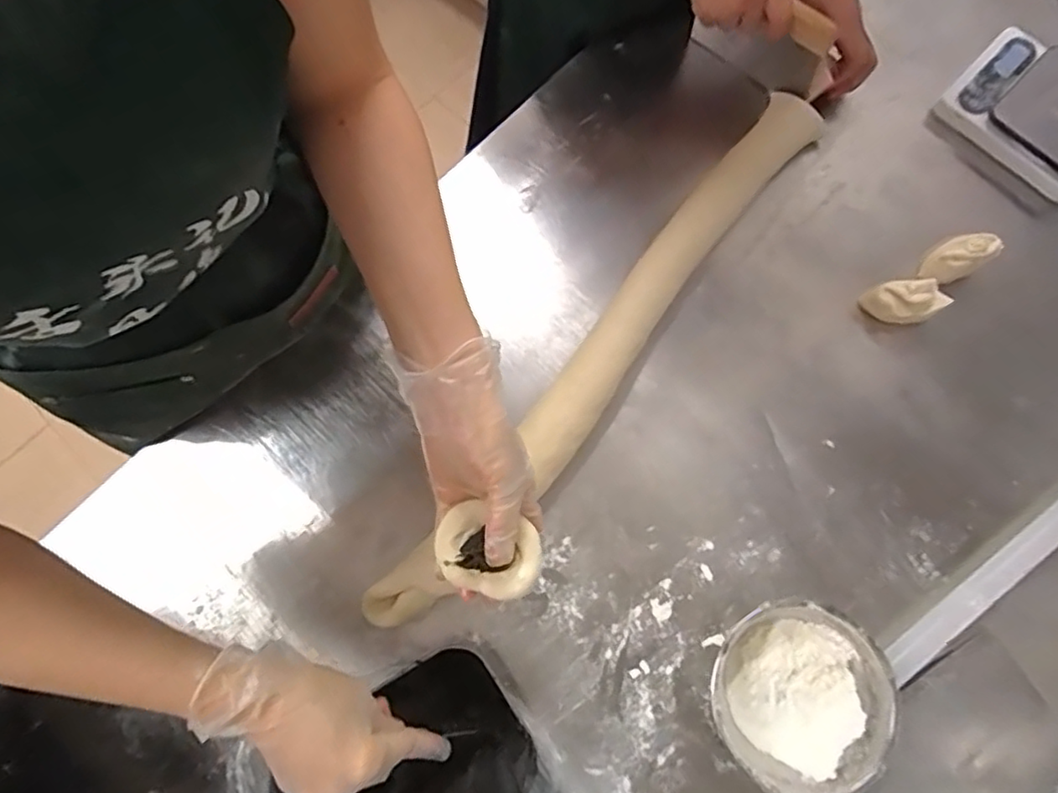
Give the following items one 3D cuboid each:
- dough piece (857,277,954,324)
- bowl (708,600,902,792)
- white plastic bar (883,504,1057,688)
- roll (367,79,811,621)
[{"bbox_3d":[0.375,-0.092,0.625,0.060,0.056,0.034,4,75,1],"label":"dough piece"},{"bbox_3d":[0.223,0.251,0.523,0.145,0.050,0.142,0,75,0],"label":"bowl"},{"bbox_3d":[0.450,0.153,0.573,0.320,0.027,0.027,-35,78,-9],"label":"white plastic bar"},{"bbox_3d":[0.080,-0.042,0.606,0.067,0.045,0.653,37,78,9],"label":"roll"}]

